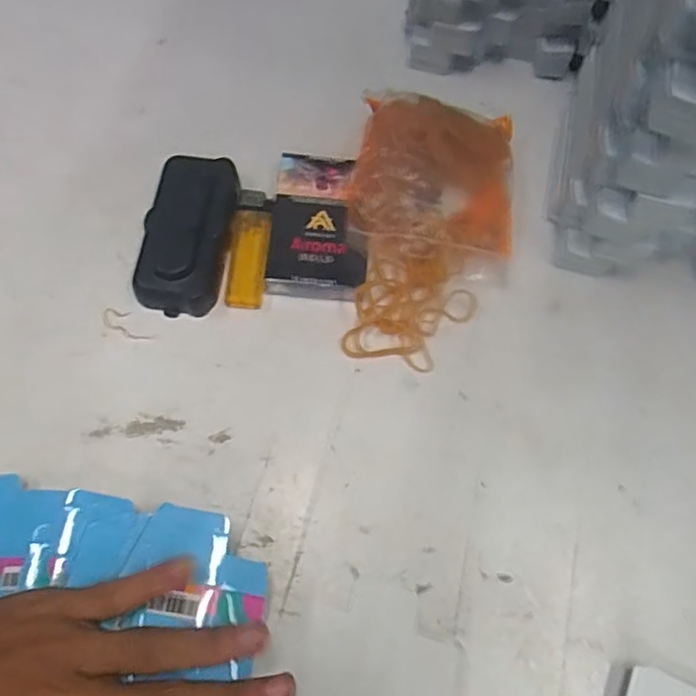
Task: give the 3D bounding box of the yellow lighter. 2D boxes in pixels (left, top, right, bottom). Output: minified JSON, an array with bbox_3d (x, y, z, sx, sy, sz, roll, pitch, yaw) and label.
[{"bbox_3d":[-0.063,-0.064,0.400,0.024,0.013,0.081,3,67,-2],"label":"yellow lighter"}]

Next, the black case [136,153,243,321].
[{"bbox_3d":[-0.101,-0.076,0.399,0.051,0.028,0.109,7,67,0],"label":"black case"}]

